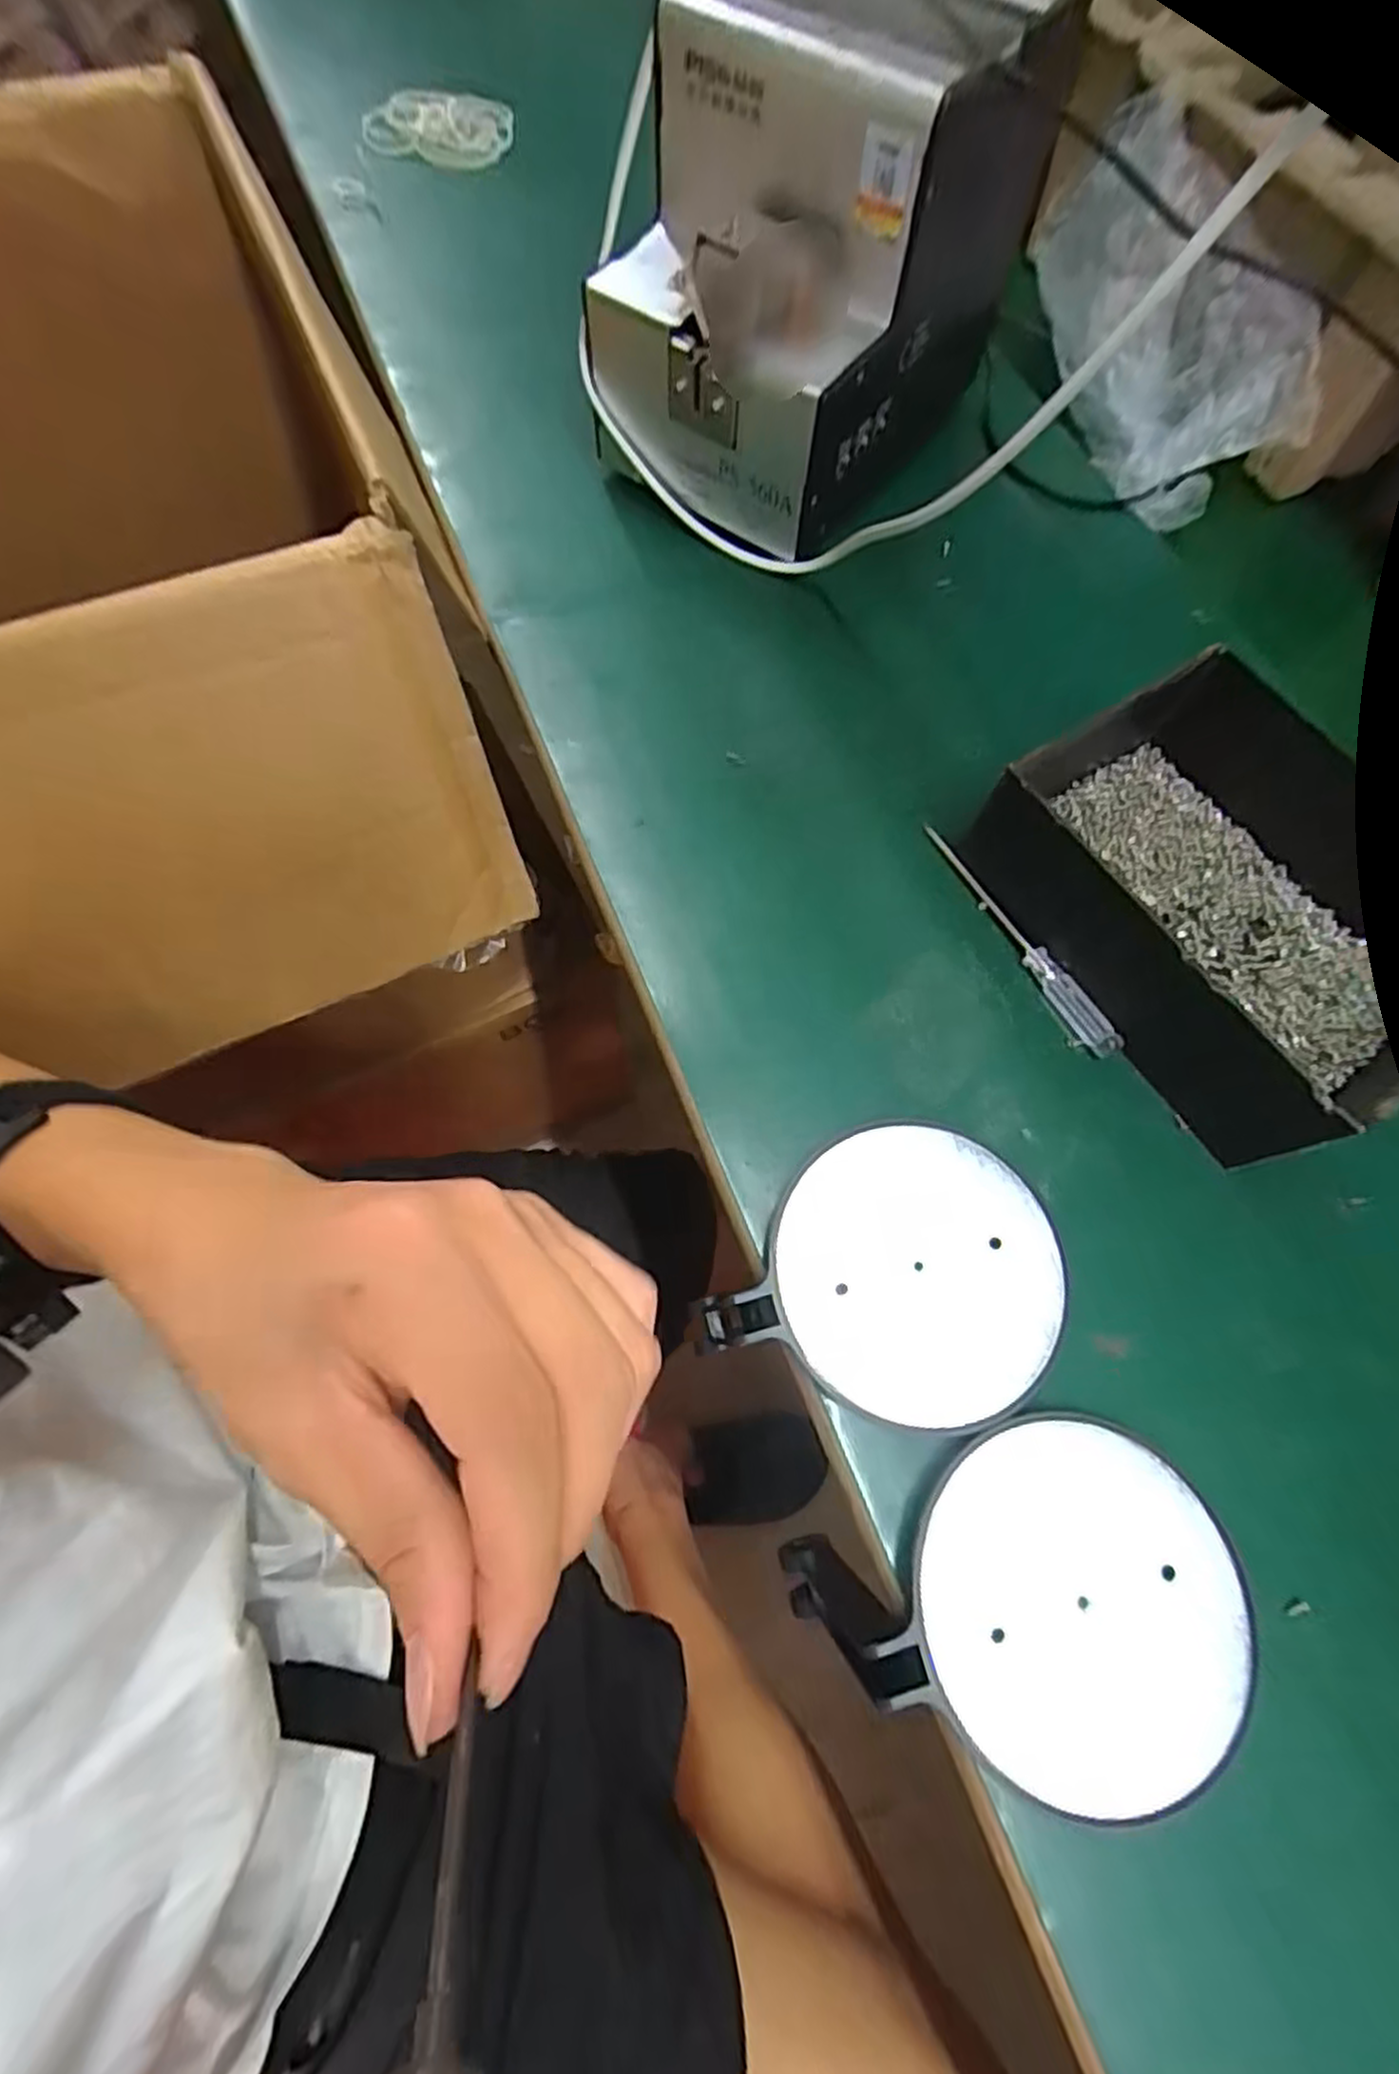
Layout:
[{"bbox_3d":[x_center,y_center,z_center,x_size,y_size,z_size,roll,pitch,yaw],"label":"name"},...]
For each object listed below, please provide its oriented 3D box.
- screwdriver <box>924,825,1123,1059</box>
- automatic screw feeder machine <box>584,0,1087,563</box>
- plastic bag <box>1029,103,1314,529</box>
[{"bbox_3d":[0.128,-0.041,0.305,0.010,0.007,0.115,-27,73,-11],"label":"screwdriver"},{"bbox_3d":[0.061,-0.347,0.347,0.145,0.162,0.185,35,72,11],"label":"automatic screw feeder machine"},{"bbox_3d":[0.232,-0.359,0.387,0.068,0.099,0.167,-32,74,-13],"label":"plastic bag"}]

